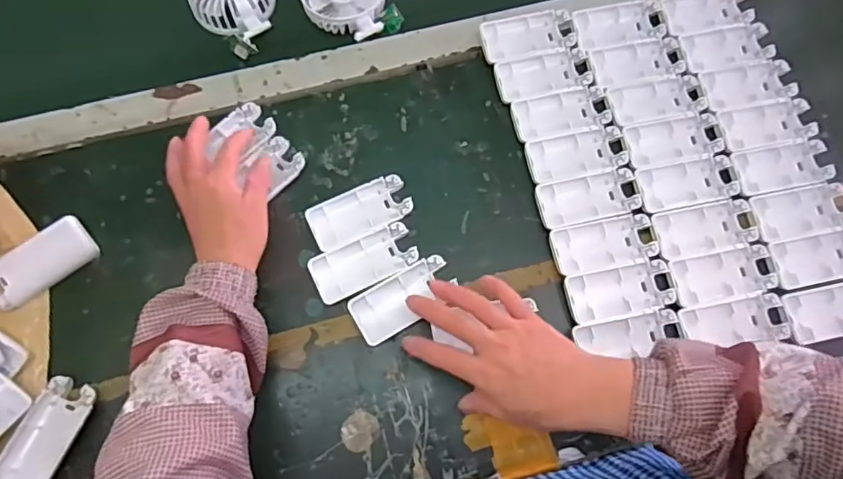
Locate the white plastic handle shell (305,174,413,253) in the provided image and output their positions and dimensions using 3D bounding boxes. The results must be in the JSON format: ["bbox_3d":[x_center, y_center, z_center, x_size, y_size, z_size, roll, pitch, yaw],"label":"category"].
[{"bbox_3d":[-0.057,-0.025,0.517,0.093,0.014,0.046,-24,76,-6],"label":"white plastic handle shell"}]

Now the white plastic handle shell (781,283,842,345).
[{"bbox_3d":[0.375,0.064,0.498,0.091,0.013,0.046,-12,75,-3],"label":"white plastic handle shell"}]

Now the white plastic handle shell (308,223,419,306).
[{"bbox_3d":[-0.052,0.020,0.503,0.095,0.009,0.045,-25,76,-6],"label":"white plastic handle shell"}]

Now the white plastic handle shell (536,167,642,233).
[{"bbox_3d":[0.158,-0.039,0.524,0.093,0.011,0.044,-14,75,-3],"label":"white plastic handle shell"}]

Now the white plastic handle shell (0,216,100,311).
[{"bbox_3d":[-0.341,0.021,0.494,0.091,0.026,0.041,-39,78,-9],"label":"white plastic handle shell"}]

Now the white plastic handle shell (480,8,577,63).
[{"bbox_3d":[0.107,-0.208,0.560,0.092,0.008,0.045,-13,75,-3],"label":"white plastic handle shell"}]

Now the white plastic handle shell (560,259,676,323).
[{"bbox_3d":[0.178,0.047,0.497,0.094,0.007,0.043,-10,75,-2],"label":"white plastic handle shell"}]

